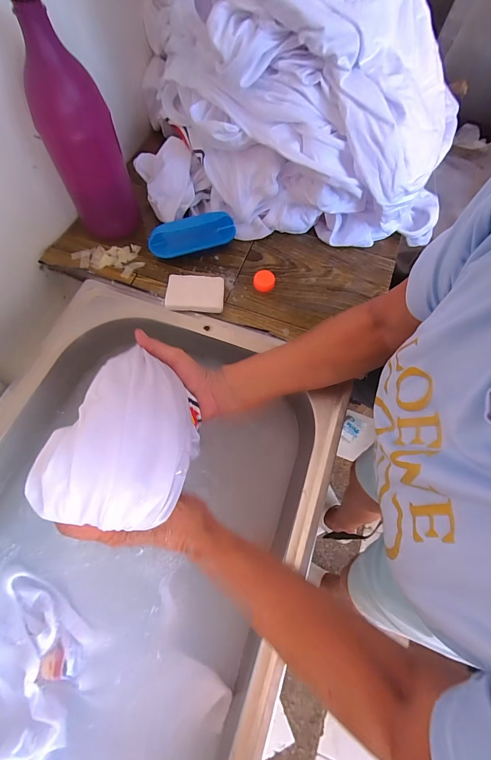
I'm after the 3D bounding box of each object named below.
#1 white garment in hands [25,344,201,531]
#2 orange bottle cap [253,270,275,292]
[{"bbox_3d":[-0.111,0.044,0.314,0.119,0.095,0.175,7,65,0],"label":"white garment in hands"},{"bbox_3d":[0.028,-0.148,0.483,0.031,0.015,0.030,1,65,-2],"label":"orange bottle cap"}]

